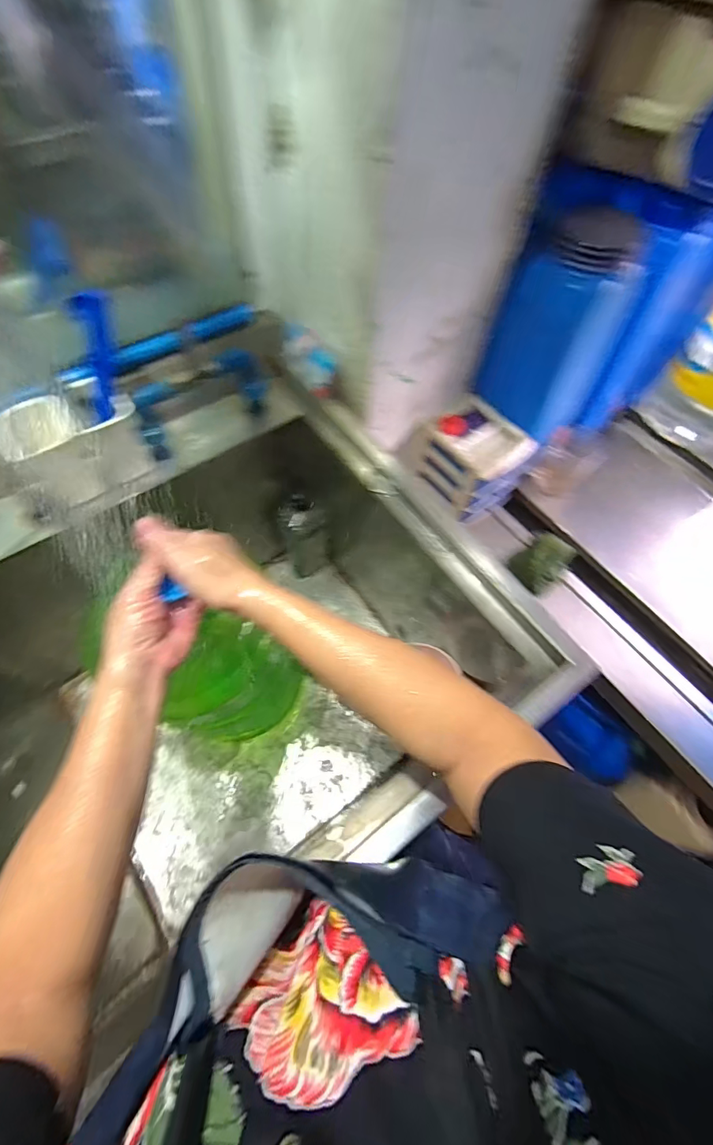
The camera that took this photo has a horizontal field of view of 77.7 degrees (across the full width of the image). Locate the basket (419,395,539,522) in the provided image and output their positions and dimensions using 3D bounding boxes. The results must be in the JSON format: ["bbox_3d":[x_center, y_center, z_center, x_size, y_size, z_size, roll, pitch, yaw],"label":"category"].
[{"bbox_3d":[0.217,-0.214,0.855,0.145,0.142,0.170,-34,69,-18],"label":"basket"}]

